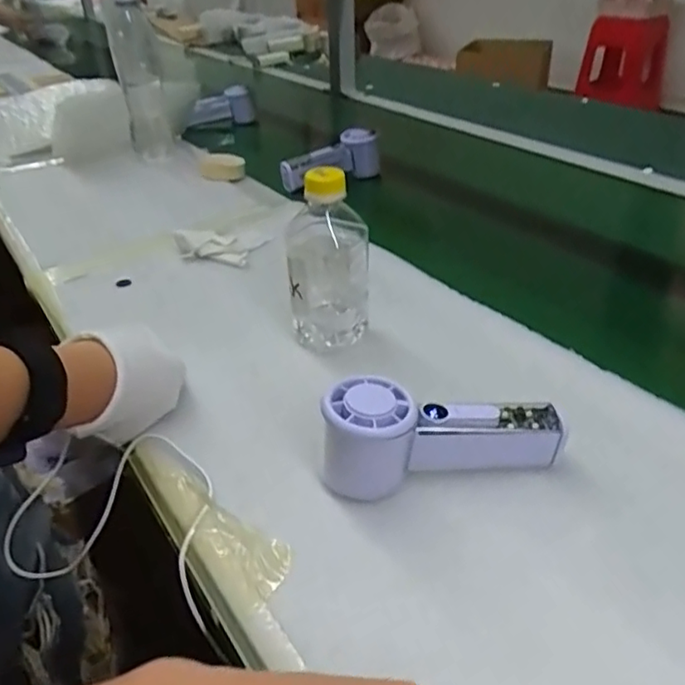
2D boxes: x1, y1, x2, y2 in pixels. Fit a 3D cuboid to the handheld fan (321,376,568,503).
[{"bbox_3d":[0.063,0.060,0.390,0.152,0.075,0.053,-10,35,-10],"label":"handheld fan"}]

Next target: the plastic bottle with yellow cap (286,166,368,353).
[{"bbox_3d":[-0.014,-0.066,0.495,0.067,0.144,0.052,-1,34,2],"label":"plastic bottle with yellow cap"}]

